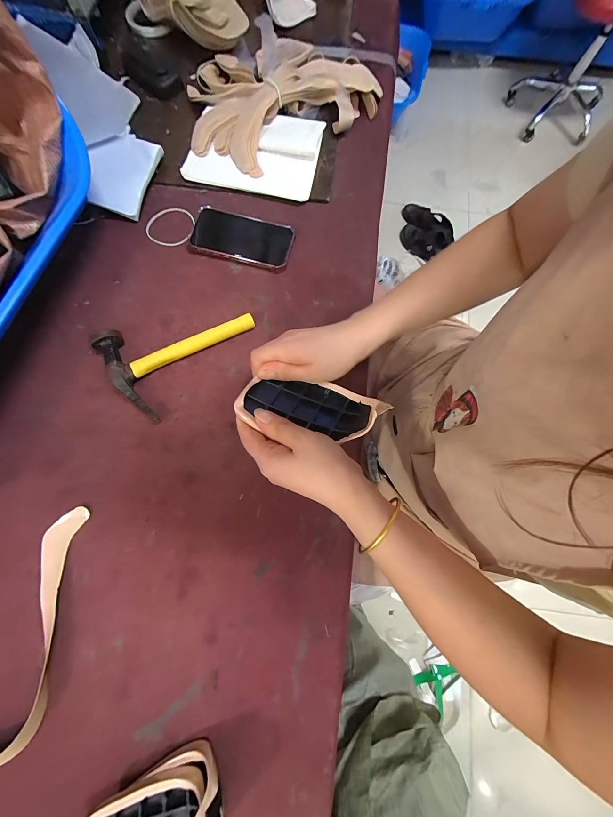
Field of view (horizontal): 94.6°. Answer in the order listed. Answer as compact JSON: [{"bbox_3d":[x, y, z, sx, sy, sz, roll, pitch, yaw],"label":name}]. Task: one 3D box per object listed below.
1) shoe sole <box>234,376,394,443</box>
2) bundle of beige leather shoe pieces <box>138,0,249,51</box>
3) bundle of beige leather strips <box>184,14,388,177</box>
[{"bbox_3d":[0.005,-0.003,0.283,0.137,0.034,0.059,9,77,1],"label":"shoe sole"},{"bbox_3d":[-0.196,-0.698,0.480,0.197,0.051,0.105,41,80,8],"label":"bundle of beige leather shoe pieces"},{"bbox_3d":[-0.055,-0.534,0.471,0.333,0.045,0.251,-32,80,-8],"label":"bundle of beige leather strips"}]

